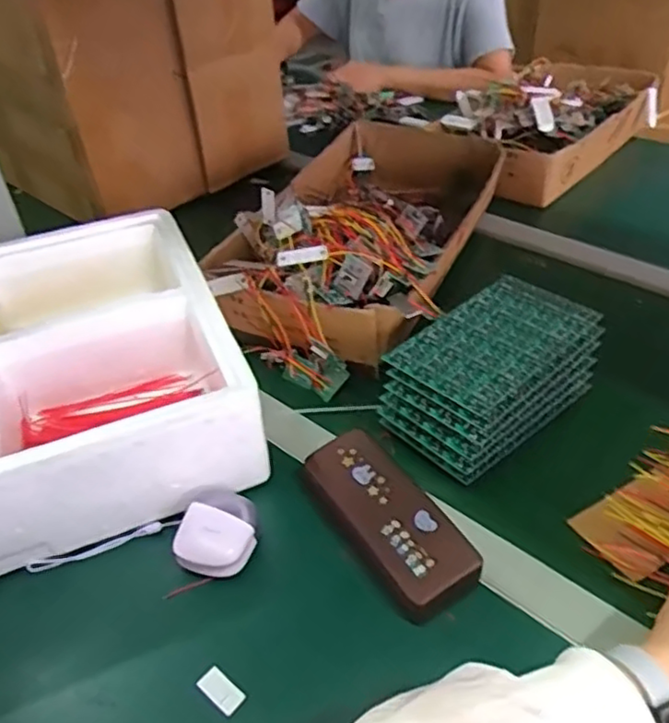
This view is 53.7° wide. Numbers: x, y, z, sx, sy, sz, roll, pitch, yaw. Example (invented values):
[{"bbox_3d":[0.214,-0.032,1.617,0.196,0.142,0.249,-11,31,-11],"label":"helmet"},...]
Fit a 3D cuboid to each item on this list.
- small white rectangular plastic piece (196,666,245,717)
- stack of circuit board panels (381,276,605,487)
[{"bbox_3d":[-0.074,0.212,0.425,0.032,0.009,0.016,24,46,29],"label":"small white rectangular plastic piece"},{"bbox_3d":[0.141,0.014,0.593,0.178,0.088,0.110,-31,47,-30],"label":"stack of circuit board panels"}]

